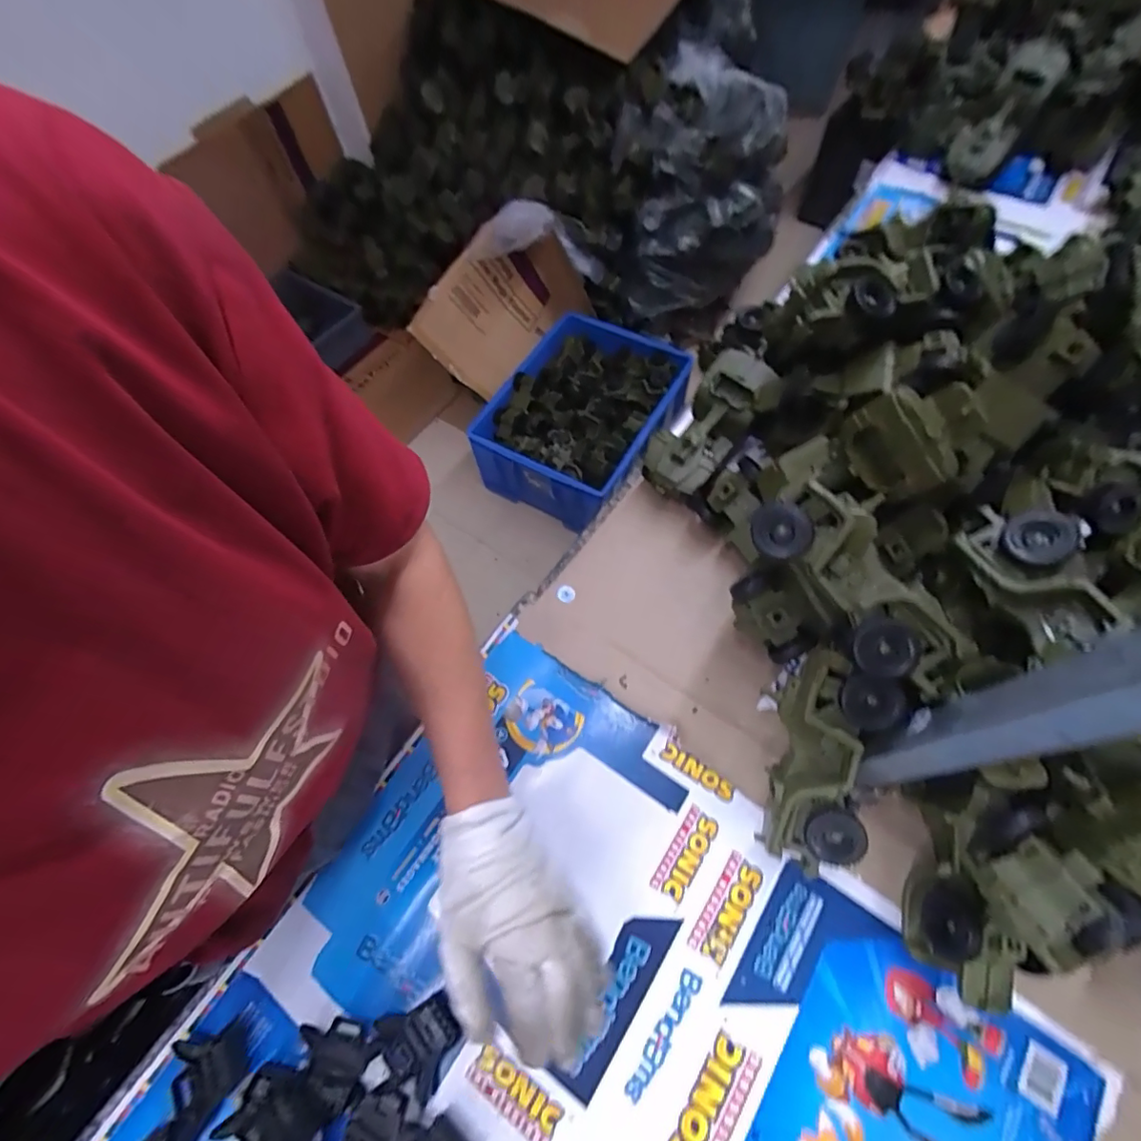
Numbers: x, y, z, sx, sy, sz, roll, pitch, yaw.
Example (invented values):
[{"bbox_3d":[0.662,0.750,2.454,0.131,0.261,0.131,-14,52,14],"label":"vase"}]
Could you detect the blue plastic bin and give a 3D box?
[{"bbox_3d":[0.036,-0.409,1.505,0.422,0.232,0.533,28,68,17],"label":"blue plastic bin"}]

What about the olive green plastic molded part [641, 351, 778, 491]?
[{"bbox_3d":[0.167,-0.168,0.638,0.084,0.079,0.183,39,95,21],"label":"olive green plastic molded part"}]

